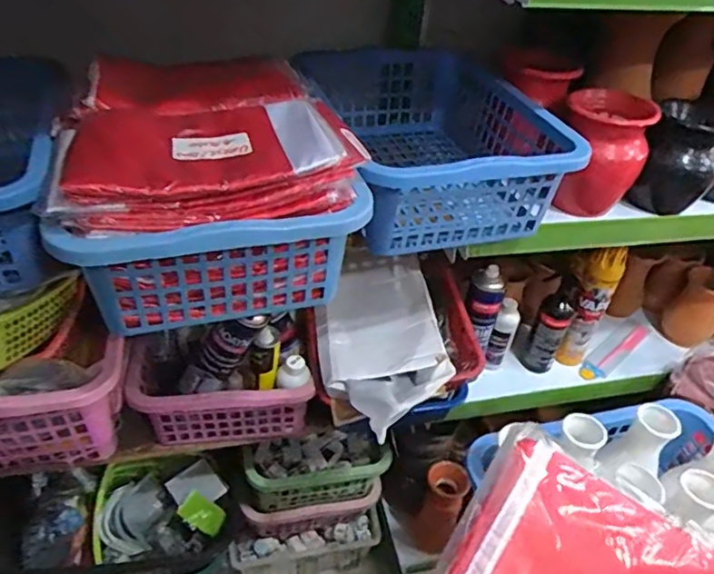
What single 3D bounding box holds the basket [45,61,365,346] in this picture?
[{"bbox_3d":[-0.175,-0.116,0.664,0.286,0.177,0.308,-9,43,-16],"label":"basket"}]

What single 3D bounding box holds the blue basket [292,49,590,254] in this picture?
[{"bbox_3d":[0.108,-0.208,0.861,0.312,0.164,0.391,-6,43,-13],"label":"blue basket"}]

